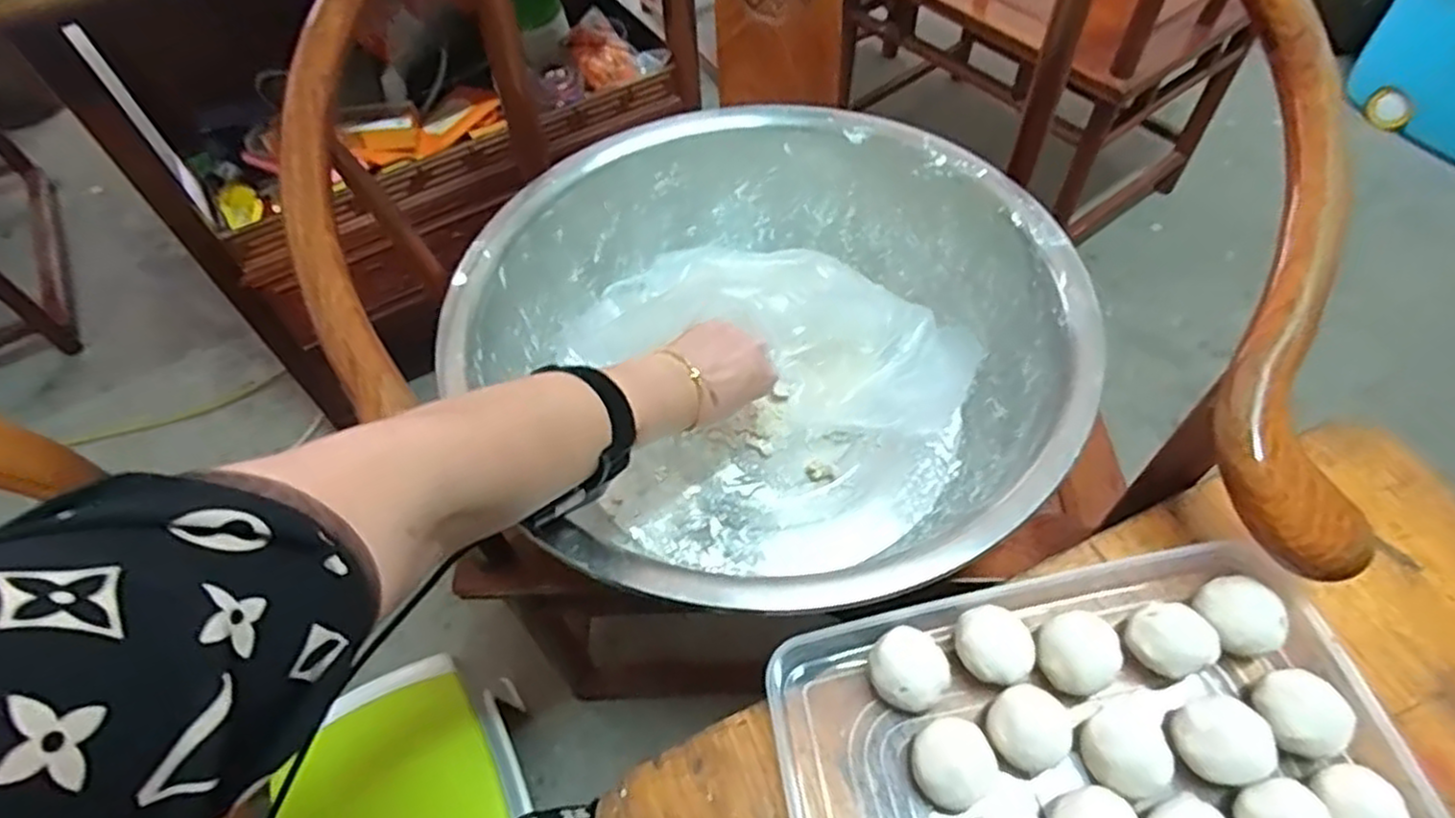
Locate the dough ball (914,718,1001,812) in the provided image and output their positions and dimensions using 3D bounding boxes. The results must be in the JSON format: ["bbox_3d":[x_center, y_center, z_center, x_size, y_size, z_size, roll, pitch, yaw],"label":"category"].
[{"bbox_3d":[0.124,0.198,0.412,0.043,0.037,0.041,-1,56,2],"label":"dough ball"}]

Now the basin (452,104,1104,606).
[{"bbox_3d":[0.037,-0.053,0.644,0.482,0.155,0.464,-1,56,2],"label":"basin"}]

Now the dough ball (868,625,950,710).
[{"bbox_3d":[0.106,0.156,0.441,0.046,0.032,0.042,-1,56,2],"label":"dough ball"}]

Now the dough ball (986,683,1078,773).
[{"bbox_3d":[0.169,0.175,0.410,0.047,0.030,0.042,-19,57,-10],"label":"dough ball"}]

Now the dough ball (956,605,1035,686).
[{"bbox_3d":[0.157,0.142,0.441,0.043,0.031,0.044,-1,56,2],"label":"dough ball"}]

